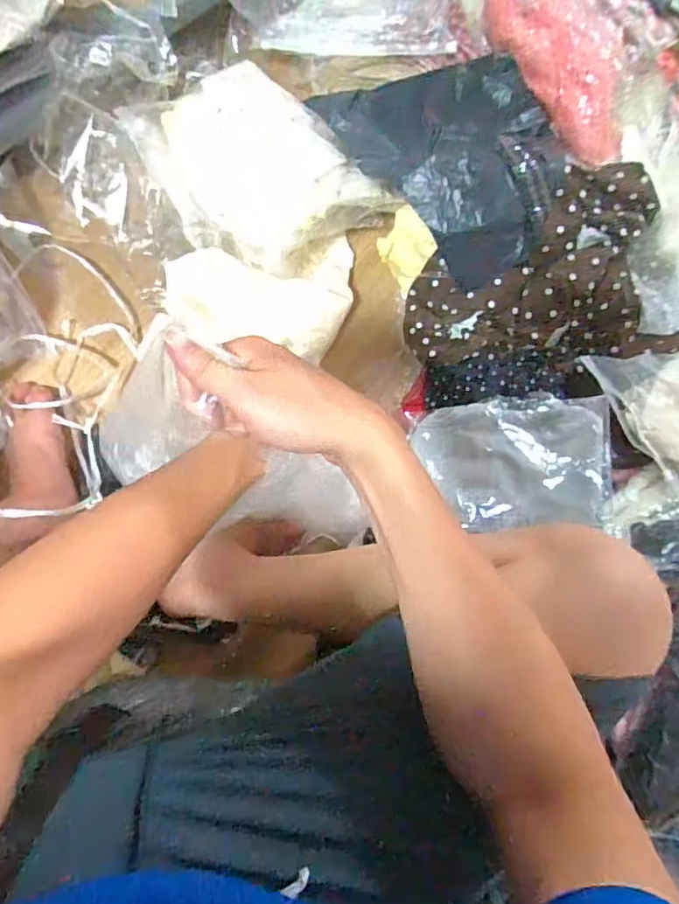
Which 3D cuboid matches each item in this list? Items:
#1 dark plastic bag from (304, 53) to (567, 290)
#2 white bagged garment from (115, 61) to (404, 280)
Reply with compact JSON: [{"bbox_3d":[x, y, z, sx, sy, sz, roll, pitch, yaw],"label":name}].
[{"bbox_3d":[0.146,-0.361,0.656,0.221,0.081,0.295,-35,89,-9],"label":"dark plastic bag"},{"bbox_3d":[-0.096,-0.343,0.673,0.218,0.062,0.247,-38,89,-9],"label":"white bagged garment"}]

